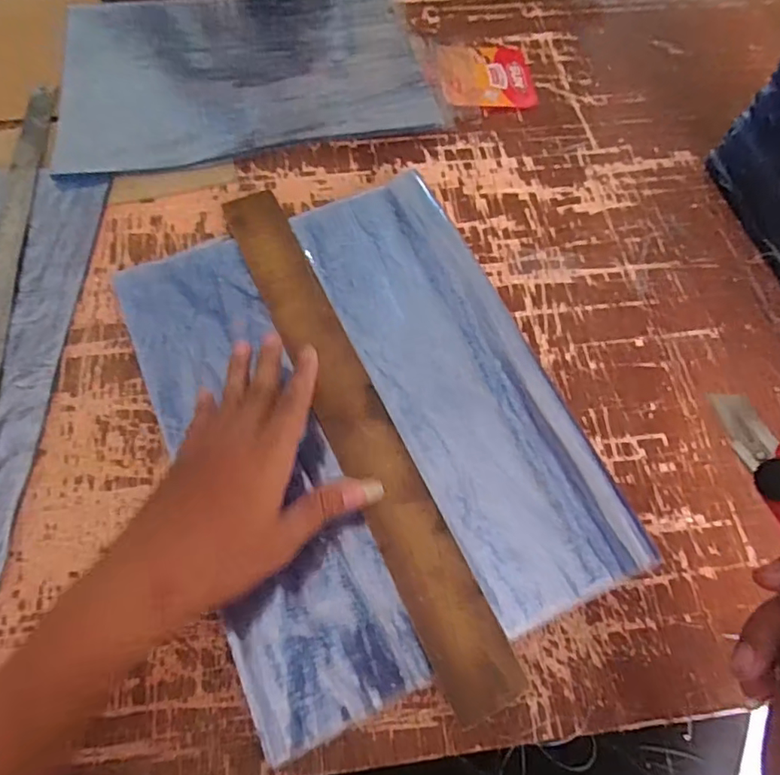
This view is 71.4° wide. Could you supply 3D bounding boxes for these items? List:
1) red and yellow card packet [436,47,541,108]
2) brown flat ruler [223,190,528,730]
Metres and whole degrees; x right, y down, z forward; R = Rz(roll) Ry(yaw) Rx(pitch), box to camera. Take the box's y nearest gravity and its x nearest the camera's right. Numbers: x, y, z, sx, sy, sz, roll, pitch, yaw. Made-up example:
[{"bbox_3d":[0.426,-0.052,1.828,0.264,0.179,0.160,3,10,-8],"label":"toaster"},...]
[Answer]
[{"bbox_3d":[0.103,-0.337,0.582,0.101,0.013,0.107,-2,63,-3],"label":"red and yellow card packet"},{"bbox_3d":[-0.030,0.011,0.400,0.048,0.007,0.427,-22,67,-13],"label":"brown flat ruler"}]

